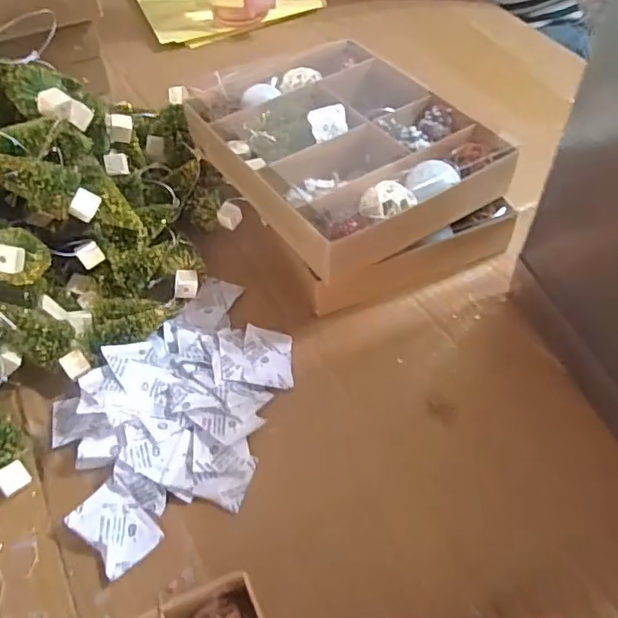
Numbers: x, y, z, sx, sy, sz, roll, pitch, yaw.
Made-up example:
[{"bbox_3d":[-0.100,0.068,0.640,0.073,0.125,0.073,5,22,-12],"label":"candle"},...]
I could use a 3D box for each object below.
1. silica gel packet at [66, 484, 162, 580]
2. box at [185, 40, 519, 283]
[{"bbox_3d":[-0.111,0.125,0.325,0.033,0.013,0.048,-39,62,-25],"label":"silica gel packet"},{"bbox_3d":[0.024,-0.126,0.437,0.175,0.043,0.234,-26,58,-17],"label":"box"}]

